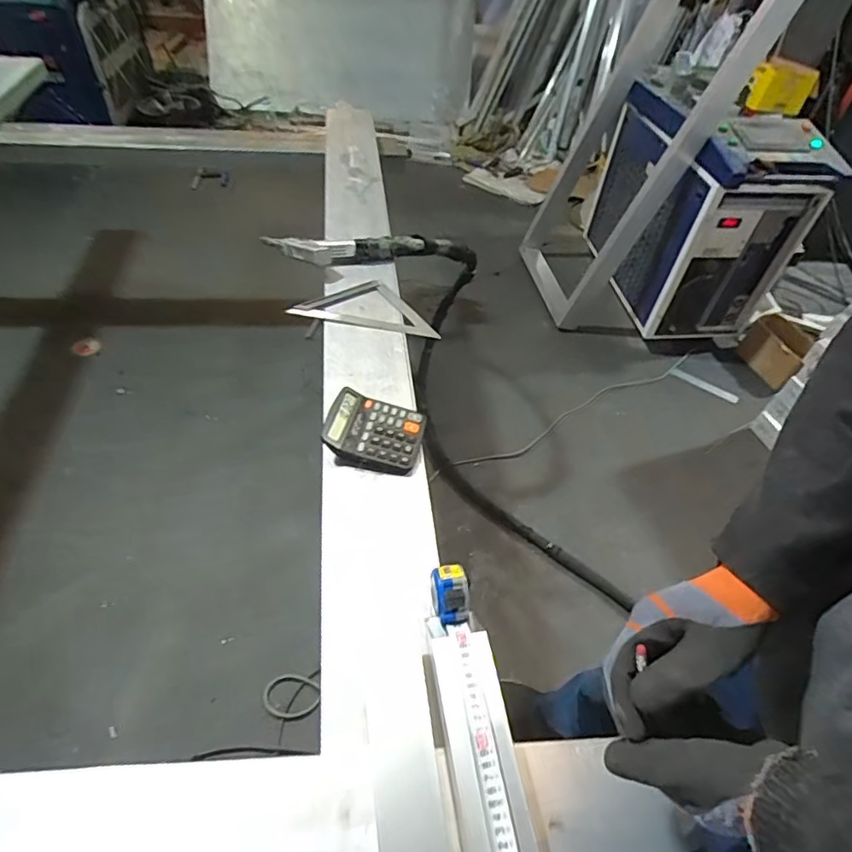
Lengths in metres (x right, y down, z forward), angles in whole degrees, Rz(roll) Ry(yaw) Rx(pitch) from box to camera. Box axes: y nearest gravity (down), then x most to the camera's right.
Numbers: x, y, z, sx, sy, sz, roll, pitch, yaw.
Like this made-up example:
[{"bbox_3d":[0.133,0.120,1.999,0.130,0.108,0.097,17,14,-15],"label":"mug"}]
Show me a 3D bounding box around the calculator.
[{"bbox_3d":[-0.079,0.007,0.824,0.148,0.037,0.126,7,48,2],"label":"calculator"}]

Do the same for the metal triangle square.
[{"bbox_3d":[-0.118,-0.208,1.016,0.199,0.025,0.223,-28,55,-29],"label":"metal triangle square"}]

